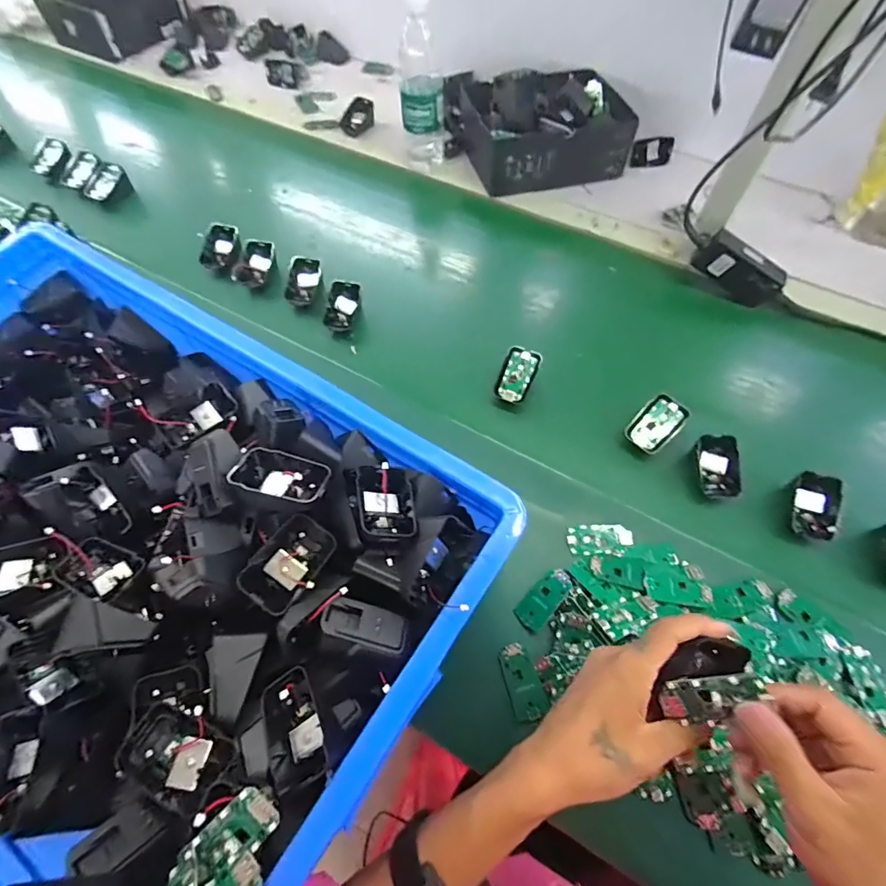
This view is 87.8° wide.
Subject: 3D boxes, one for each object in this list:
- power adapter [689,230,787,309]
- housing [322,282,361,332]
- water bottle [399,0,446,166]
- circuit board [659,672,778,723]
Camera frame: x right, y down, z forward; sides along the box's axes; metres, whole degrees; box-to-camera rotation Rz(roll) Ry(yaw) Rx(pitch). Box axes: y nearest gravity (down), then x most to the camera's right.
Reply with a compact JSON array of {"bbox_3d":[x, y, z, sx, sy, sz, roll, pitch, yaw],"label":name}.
[{"bbox_3d":[0.399,-0.237,0.622,0.111,0.056,0.029,31,67,-8],"label":"power adapter"},{"bbox_3d":[-0.137,-0.187,0.629,0.040,0.030,0.061,9,65,3],"label":"housing"},{"bbox_3d":[-0.032,-0.543,0.712,0.070,0.220,0.061,-1,65,-1],"label":"water bottle"},{"bbox_3d":[0.171,0.163,0.294,0.061,0.004,0.026,-25,77,30],"label":"circuit board"}]

